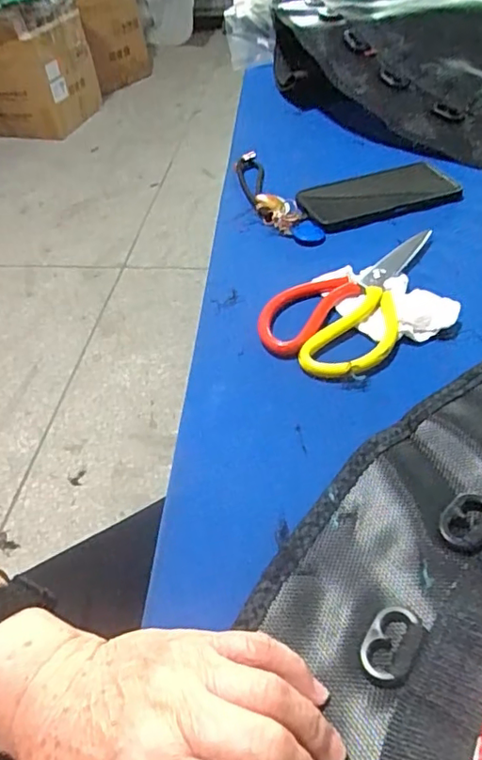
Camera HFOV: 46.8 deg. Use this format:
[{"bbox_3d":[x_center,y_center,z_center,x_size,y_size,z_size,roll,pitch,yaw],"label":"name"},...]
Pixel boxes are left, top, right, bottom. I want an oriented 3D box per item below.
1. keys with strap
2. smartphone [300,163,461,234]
[{"bbox_3d":[0.030,-0.203,0.611,0.045,0.013,0.191,-17,46,-10],"label":"keys with strap"},{"bbox_3d":[0.148,-0.199,0.600,0.168,0.009,0.086,-17,46,-11],"label":"smartphone"}]

